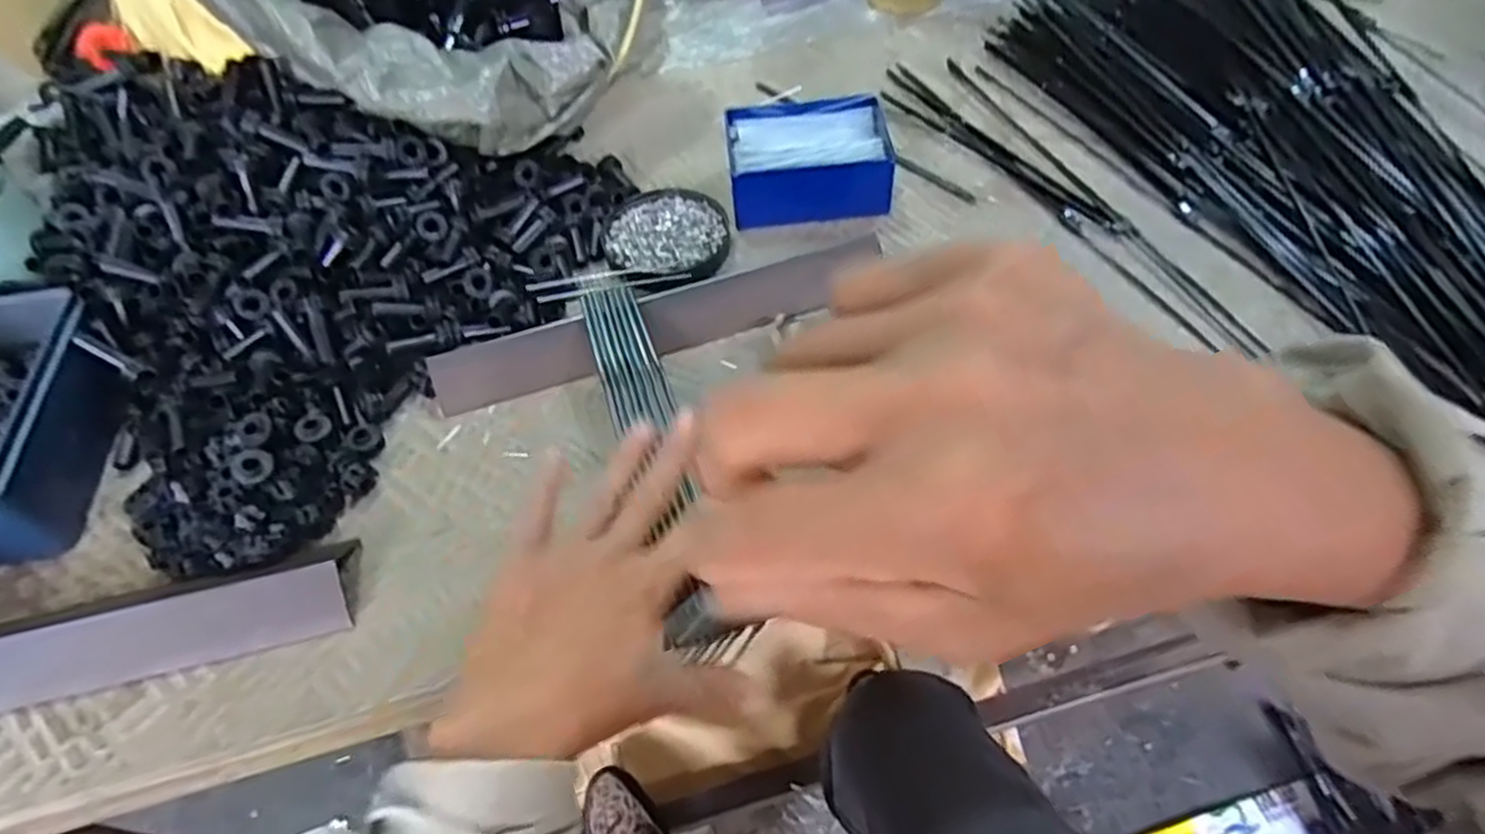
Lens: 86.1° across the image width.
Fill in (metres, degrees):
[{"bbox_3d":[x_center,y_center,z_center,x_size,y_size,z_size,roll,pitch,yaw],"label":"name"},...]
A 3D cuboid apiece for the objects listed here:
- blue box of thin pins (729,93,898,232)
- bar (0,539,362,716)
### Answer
[{"bbox_3d":[0.045,-0.176,0.549,0.108,0.042,0.085,-6,55,0],"label":"blue box of thin pins"},{"bbox_3d":[-0.314,0.107,0.379,0.243,0.028,0.045,-13,55,-5],"label":"bar"}]

